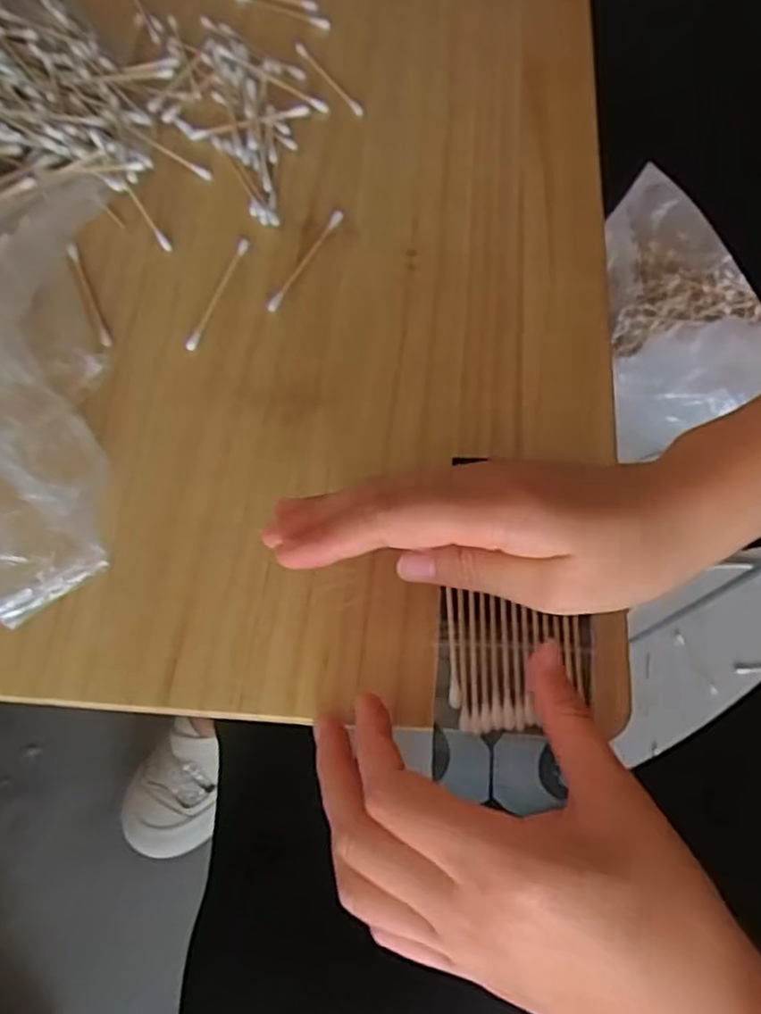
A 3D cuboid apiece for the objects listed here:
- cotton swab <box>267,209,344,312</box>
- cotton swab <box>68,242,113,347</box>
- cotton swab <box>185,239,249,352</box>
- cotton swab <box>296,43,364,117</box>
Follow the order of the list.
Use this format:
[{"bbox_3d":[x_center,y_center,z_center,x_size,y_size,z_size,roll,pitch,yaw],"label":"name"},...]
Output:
[{"bbox_3d":[-0.039,-0.131,0.366,0.008,0.004,0.072,27,72,12],"label":"cotton swab"},{"bbox_3d":[-0.152,-0.111,0.363,0.005,0.004,0.072,-24,70,-7],"label":"cotton swab"},{"bbox_3d":[-0.084,-0.111,0.360,0.006,0.004,0.072,18,71,9],"label":"cotton swab"},{"bbox_3d":[-0.032,-0.259,0.420,0.007,0.004,0.074,-33,71,-10],"label":"cotton swab"}]

